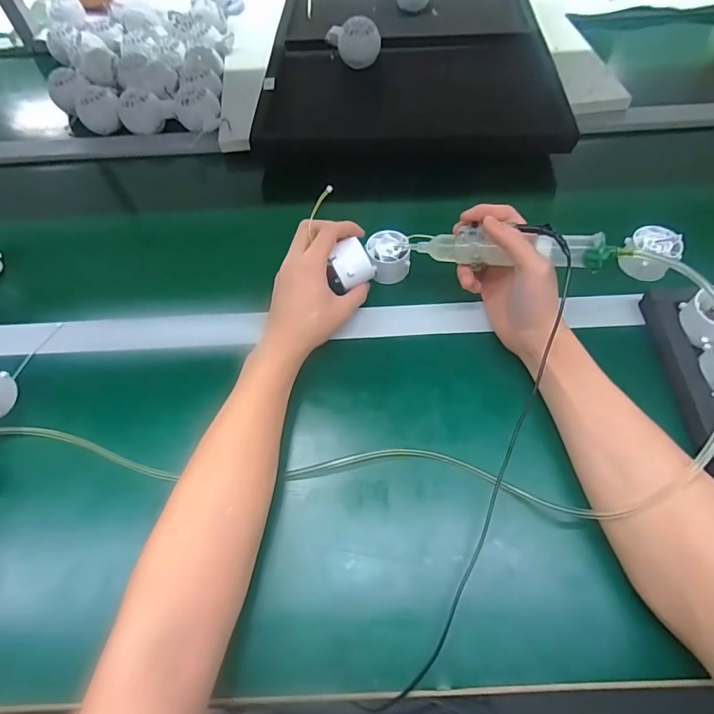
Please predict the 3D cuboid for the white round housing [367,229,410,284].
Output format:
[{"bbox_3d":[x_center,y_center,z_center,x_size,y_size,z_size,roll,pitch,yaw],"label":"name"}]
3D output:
[{"bbox_3d":[0.036,-0.116,0.504,0.045,0.035,0.049,-1,58,2],"label":"white round housing"}]

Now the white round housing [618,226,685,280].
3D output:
[{"bbox_3d":[0.332,-0.117,0.492,0.053,0.043,0.053,-1,58,2],"label":"white round housing"}]

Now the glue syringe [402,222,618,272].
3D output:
[{"bbox_3d":[0.127,-0.099,0.398,0.186,0.028,0.026,10,57,31],"label":"glue syringe"}]

